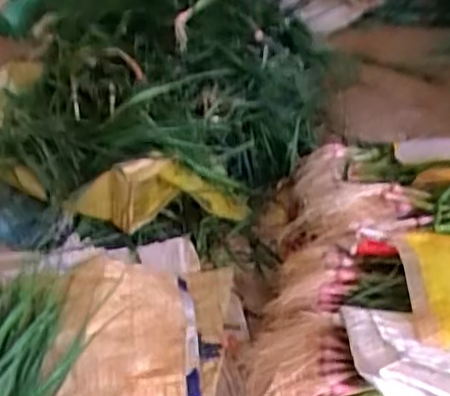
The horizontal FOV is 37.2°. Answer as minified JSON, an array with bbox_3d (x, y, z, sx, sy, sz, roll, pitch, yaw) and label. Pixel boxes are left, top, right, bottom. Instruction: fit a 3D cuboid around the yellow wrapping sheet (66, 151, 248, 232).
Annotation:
[{"bbox_3d":[-0.124,-0.013,1.268,0.334,0.125,0.079,-5,33,-6],"label":"yellow wrapping sheet"}]

